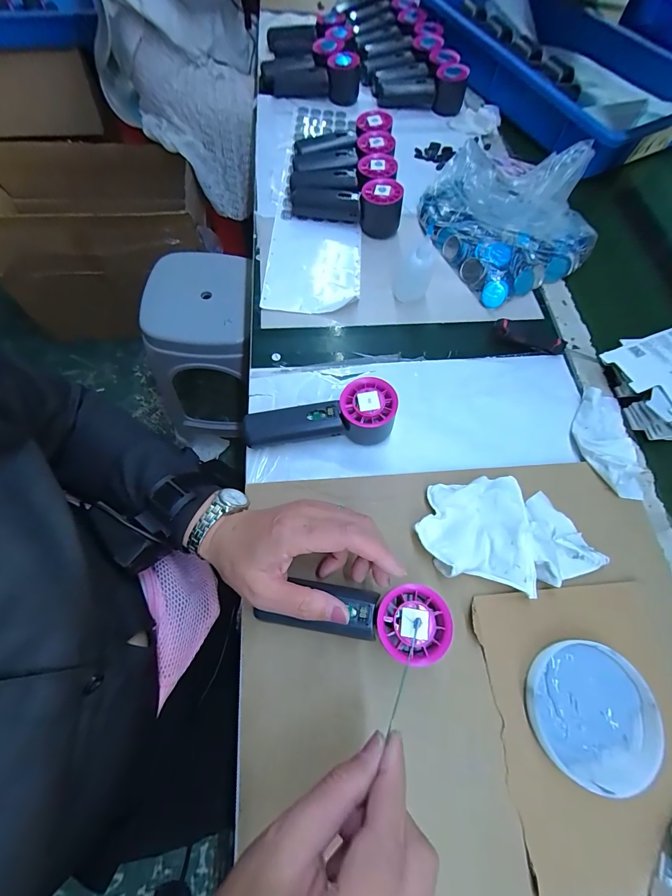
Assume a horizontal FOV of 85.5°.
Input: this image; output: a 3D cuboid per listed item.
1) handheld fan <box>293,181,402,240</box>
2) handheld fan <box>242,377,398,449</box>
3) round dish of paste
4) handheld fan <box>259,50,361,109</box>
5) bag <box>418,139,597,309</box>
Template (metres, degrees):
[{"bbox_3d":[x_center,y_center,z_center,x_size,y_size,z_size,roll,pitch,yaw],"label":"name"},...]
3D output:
[{"bbox_3d":[0.015,-0.355,0.522,0.160,0.056,0.056,13,65,3],"label":"handheld fan"},{"bbox_3d":[-0.017,-0.034,0.378,0.154,0.052,0.057,-1,65,-3],"label":"handheld fan"},{"bbox_3d":[0.207,0.214,0.297,0.100,0.015,0.097,1,66,-2],"label":"round dish of paste"},{"bbox_3d":[-0.049,-0.681,0.666,0.185,0.056,0.072,1,66,-5],"label":"handheld fan"},{"bbox_3d":[0.243,-0.340,0.515,0.206,0.092,0.234,-24,68,-13],"label":"bag"}]

